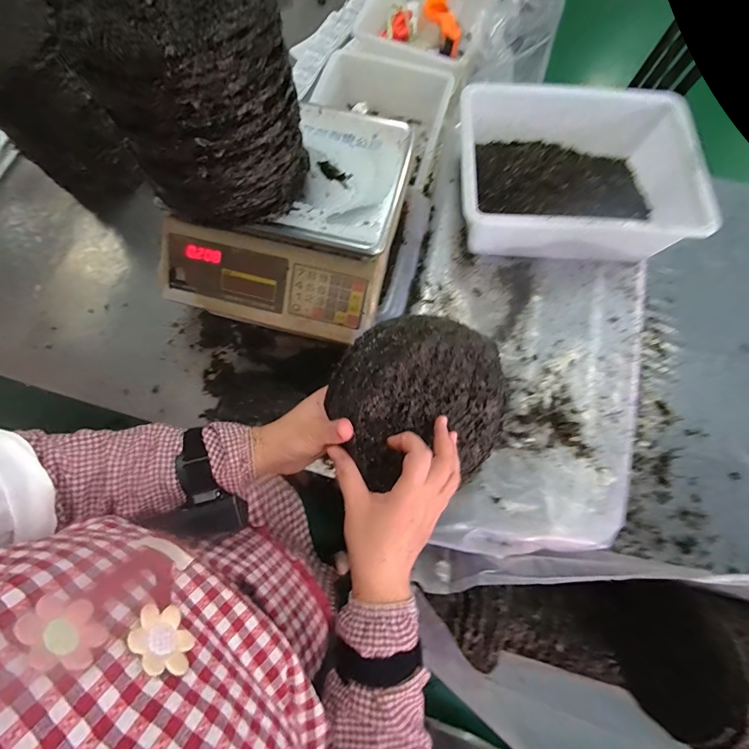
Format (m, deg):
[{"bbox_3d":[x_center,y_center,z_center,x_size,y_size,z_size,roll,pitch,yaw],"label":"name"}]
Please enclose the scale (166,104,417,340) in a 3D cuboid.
[{"bbox_3d":[-0.124,-0.241,0.571,0.318,0.099,0.309,16,74,4],"label":"scale"}]

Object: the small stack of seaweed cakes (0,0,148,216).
[{"bbox_3d":[-0.614,-0.510,0.736,0.182,0.298,0.189,-23,75,-7],"label":"small stack of seaweed cakes"}]

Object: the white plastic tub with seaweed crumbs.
[{"bbox_3d":[0.317,-0.333,0.626,0.357,0.104,0.280,4,74,0],"label":"white plastic tub with seaweed crumbs"}]

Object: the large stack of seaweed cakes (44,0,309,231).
[{"bbox_3d":[-0.187,-0.320,0.436,0.183,0.203,0.197,-13,74,-5],"label":"large stack of seaweed cakes"}]

